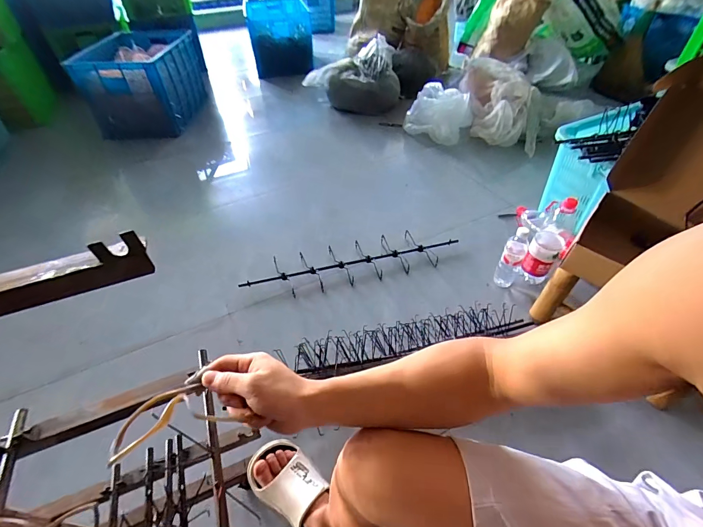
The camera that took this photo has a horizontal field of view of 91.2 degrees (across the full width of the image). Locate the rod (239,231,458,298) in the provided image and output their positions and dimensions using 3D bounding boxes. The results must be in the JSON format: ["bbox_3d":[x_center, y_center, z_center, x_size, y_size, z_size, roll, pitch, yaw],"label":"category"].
[{"bbox_3d":[0.011,0.003,1.076,0.686,0.035,0.135,-9,45,-7],"label":"rod"}]

